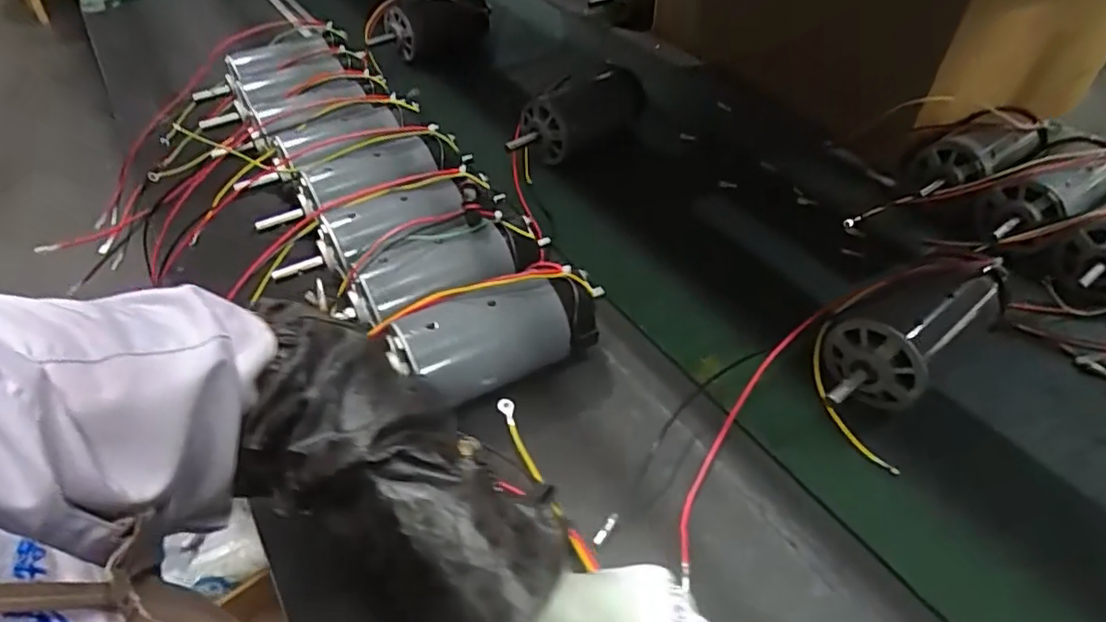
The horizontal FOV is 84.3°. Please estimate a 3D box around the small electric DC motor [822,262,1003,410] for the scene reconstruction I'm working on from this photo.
[{"bbox_3d":[0.293,0.020,0.509,0.208,0.076,0.083,-30,53,-23],"label":"small electric DC motor"}]

